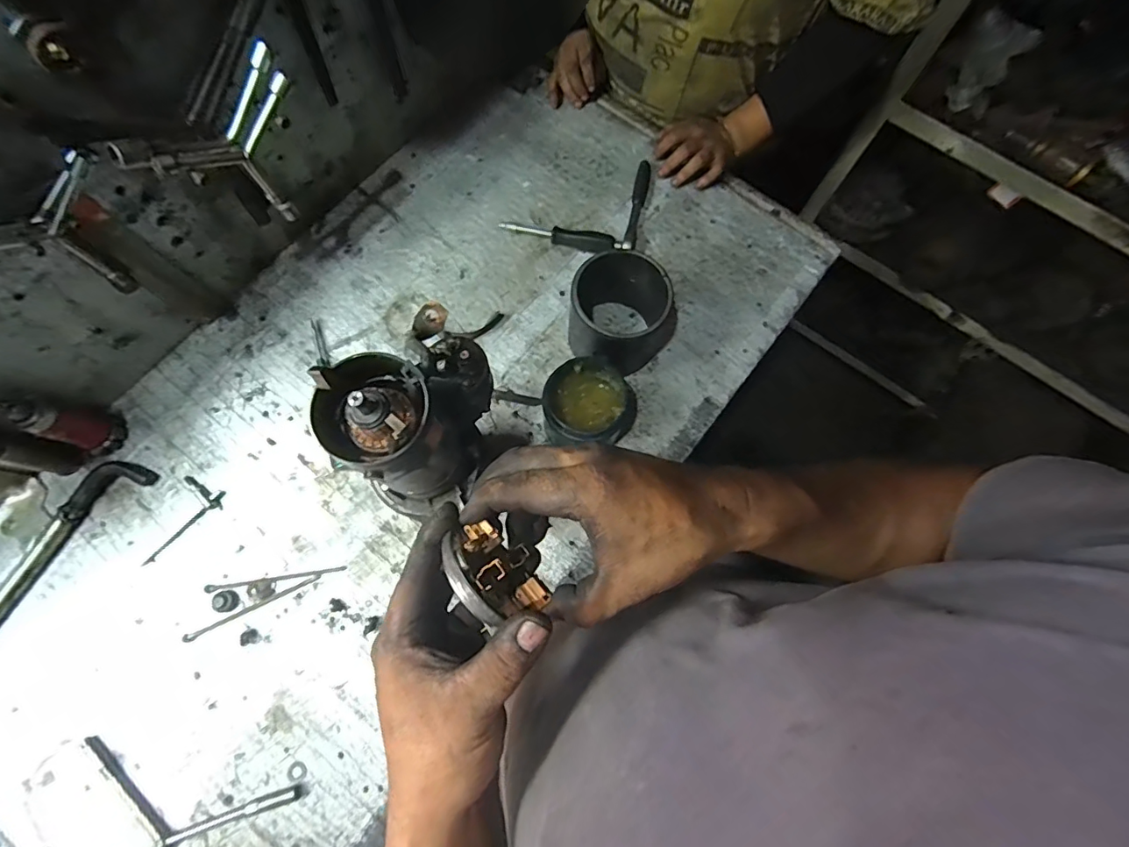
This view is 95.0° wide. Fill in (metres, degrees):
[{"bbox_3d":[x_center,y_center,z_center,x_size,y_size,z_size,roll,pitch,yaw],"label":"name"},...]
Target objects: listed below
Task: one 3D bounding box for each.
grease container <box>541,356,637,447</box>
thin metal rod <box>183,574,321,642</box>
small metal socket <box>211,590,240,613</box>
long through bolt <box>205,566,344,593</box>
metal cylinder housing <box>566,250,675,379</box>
[{"bbox_3d":[0.030,-0.015,0.579,0.102,0.098,0.089,11,74,3],"label":"grease container"},{"bbox_3d":[-0.338,0.200,0.562,0.148,0.004,0.008,-26,76,-7],"label":"thin metal rod"},{"bbox_3d":[-0.364,0.191,0.555,0.024,0.009,0.023,0,74,0],"label":"small metal socket"},{"bbox_3d":[-0.317,0.171,0.569,0.146,0.007,0.008,-7,74,-2],"label":"long through bolt"},{"bbox_3d":[0.067,-0.127,0.602,0.122,0.118,0.110,20,75,6],"label":"metal cylinder housing"}]

